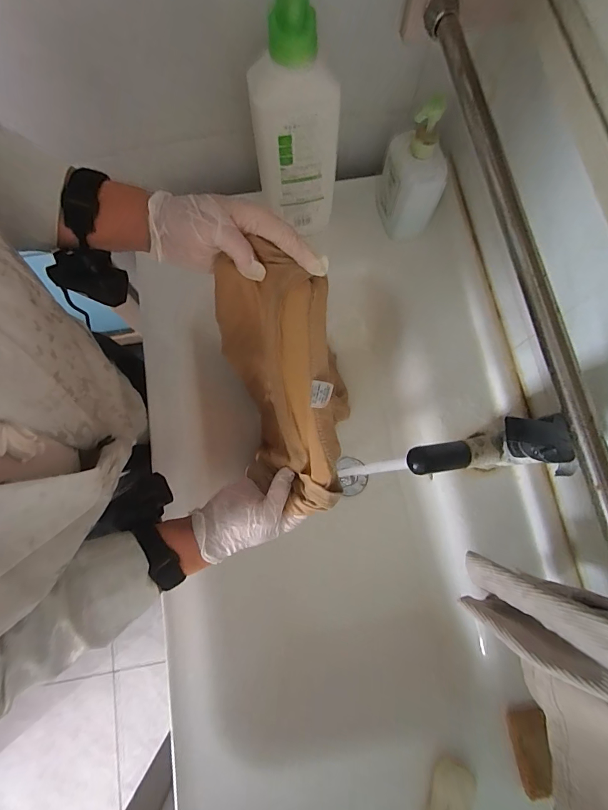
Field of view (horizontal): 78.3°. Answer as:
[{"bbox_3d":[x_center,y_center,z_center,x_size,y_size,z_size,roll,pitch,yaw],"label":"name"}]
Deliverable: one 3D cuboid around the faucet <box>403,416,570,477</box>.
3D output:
[{"bbox_3d":[0.169,0.042,0.347,0.130,0.099,0.038,-7,78,-1],"label":"faucet"}]

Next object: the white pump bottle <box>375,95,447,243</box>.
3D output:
[{"bbox_3d":[0.140,-0.298,0.481,0.059,0.159,0.089,-12,78,-3],"label":"white pump bottle"}]

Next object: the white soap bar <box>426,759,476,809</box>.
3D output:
[{"bbox_3d":[0.150,0.426,0.390,0.040,0.023,0.082,19,78,4],"label":"white soap bar"}]

